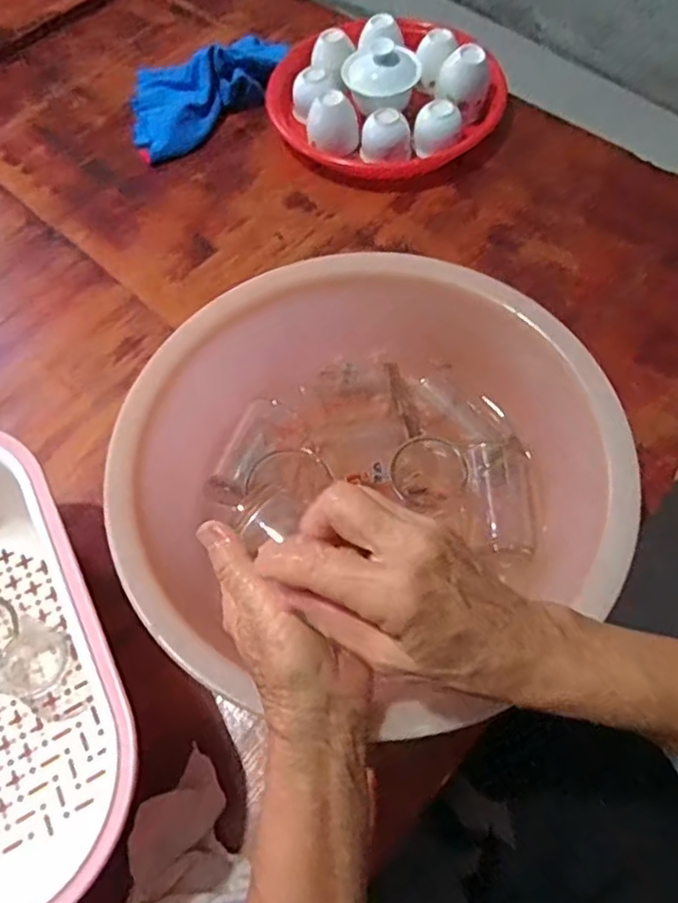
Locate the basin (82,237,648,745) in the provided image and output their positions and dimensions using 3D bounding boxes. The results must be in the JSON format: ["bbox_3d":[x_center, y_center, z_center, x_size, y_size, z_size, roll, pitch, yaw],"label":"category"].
[{"bbox_3d":[0.011,0.007,0.462,0.327,0.109,0.279,-25,66,-10],"label":"basin"}]

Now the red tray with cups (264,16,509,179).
[{"bbox_3d":[0.040,-0.395,0.682,0.217,0.061,0.213,-26,66,-10],"label":"red tray with cups"}]

